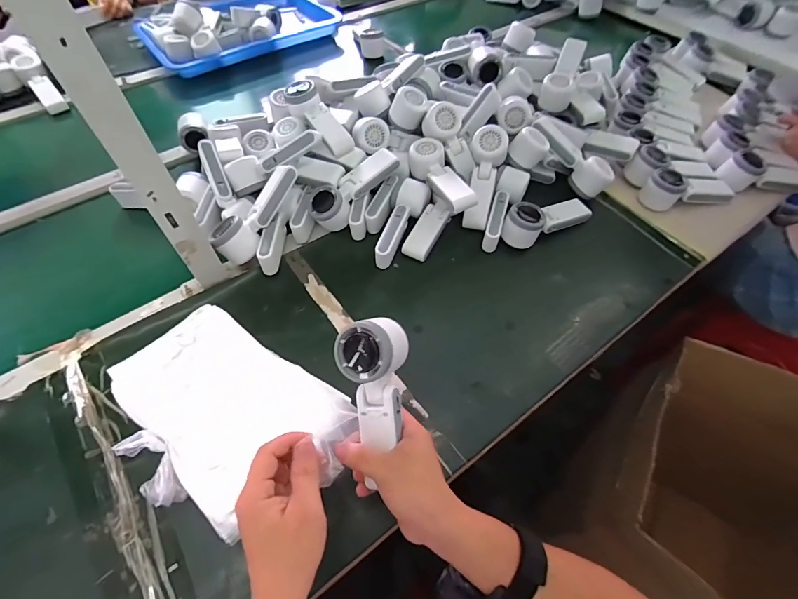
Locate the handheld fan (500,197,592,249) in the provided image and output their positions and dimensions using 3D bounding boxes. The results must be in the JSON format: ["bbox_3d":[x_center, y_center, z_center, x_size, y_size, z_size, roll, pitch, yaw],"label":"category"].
[{"bbox_3d":[0.245,-0.138,0.662,0.169,0.069,0.058,-24,60,-16],"label":"handheld fan"}]

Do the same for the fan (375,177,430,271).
[{"bbox_3d":[0.008,-0.119,0.637,0.050,0.067,0.148,14,57,8],"label":"fan"}]

